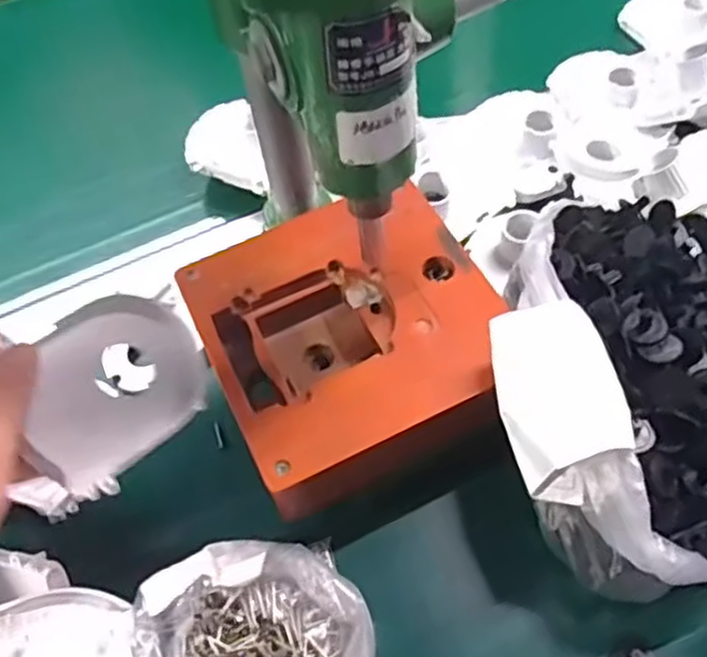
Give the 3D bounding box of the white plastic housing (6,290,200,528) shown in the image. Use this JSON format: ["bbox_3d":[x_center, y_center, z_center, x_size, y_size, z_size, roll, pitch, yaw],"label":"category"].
[{"bbox_3d":[-0.112,0.030,0.321,0.093,0.025,0.066,-44,106,-32],"label":"white plastic housing"}]

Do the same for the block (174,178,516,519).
[{"bbox_3d":[0.001,0.009,0.410,0.154,0.060,0.156,-22,59,-13],"label":"block"}]

